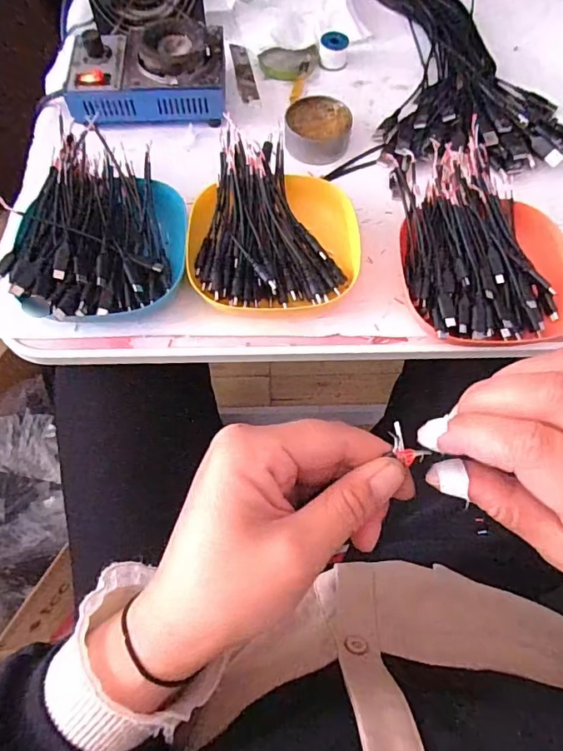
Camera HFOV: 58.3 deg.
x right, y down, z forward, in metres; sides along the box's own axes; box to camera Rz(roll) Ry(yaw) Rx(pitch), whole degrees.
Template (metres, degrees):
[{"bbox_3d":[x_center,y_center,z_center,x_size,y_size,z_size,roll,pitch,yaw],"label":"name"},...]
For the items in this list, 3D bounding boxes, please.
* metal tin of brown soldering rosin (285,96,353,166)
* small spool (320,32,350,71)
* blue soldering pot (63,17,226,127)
[{"bbox_3d":[0.035,-0.239,0.491,0.062,0.027,0.072,-1,66,0],"label":"metal tin of brown soldering rosin"},{"bbox_3d":[0.057,-0.352,0.546,0.030,0.026,0.030,0,66,0],"label":"small spool"},{"bbox_3d":[-0.130,-0.299,0.492,0.150,0.054,0.102,-1,66,-1],"label":"blue soldering pot"}]

